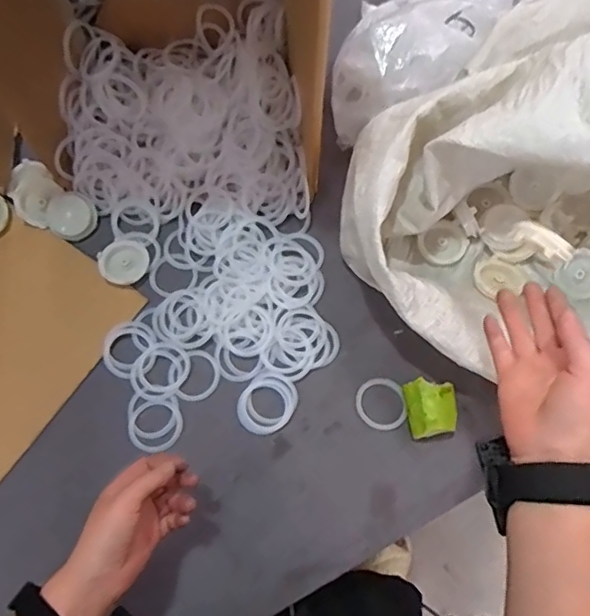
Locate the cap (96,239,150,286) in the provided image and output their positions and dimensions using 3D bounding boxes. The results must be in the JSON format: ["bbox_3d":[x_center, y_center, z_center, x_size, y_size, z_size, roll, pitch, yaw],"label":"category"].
[{"bbox_3d":[-0.203,-0.055,0.669,0.056,0.017,0.048,-38,76,-12],"label":"cap"}]

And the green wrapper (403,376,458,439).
[{"bbox_3d":[0.147,0.109,0.608,0.053,0.044,0.058,-2,72,-2],"label":"green wrapper"}]

